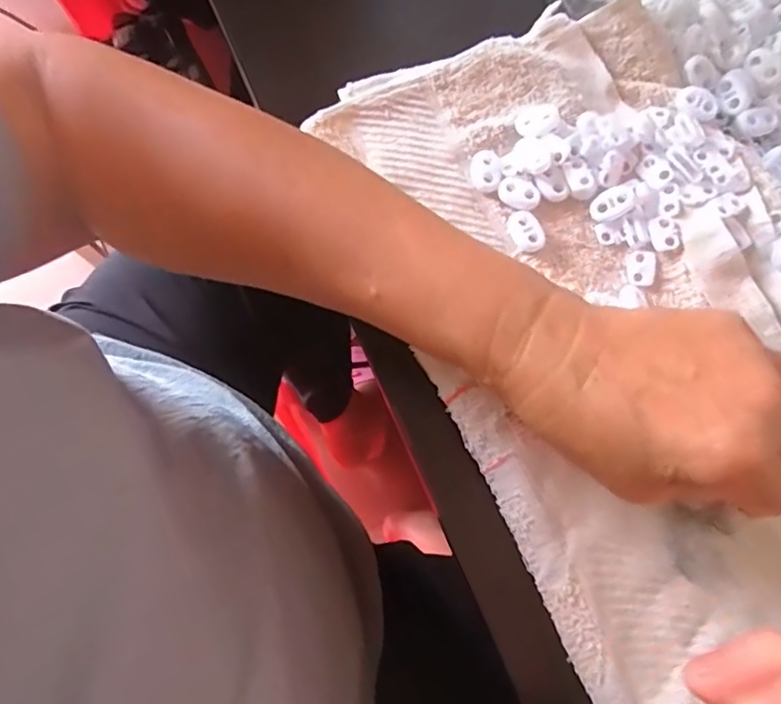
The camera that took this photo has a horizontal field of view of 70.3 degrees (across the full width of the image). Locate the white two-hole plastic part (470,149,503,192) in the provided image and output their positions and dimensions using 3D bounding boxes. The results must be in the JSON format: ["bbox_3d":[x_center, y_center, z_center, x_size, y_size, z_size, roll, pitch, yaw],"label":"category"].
[{"bbox_3d":[0.050,-0.096,0.292,0.016,0.005,0.022,1,77,-2],"label":"white two-hole plastic part"}]

